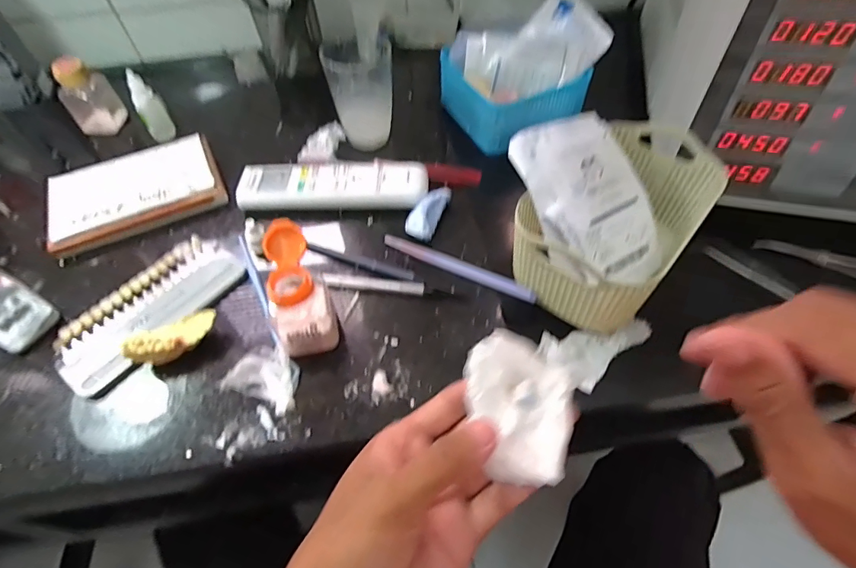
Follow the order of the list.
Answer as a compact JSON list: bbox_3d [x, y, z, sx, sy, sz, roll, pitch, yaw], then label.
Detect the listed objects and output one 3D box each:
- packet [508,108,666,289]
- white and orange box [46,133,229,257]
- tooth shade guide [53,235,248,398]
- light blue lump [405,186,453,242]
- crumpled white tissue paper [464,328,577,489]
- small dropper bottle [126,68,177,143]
[{"bbox_3d":[0.134,-0.068,0.361,0.105,0.017,0.145,-20,86,-22],"label":"packet"},{"bbox_3d":[-0.285,-0.094,0.435,0.155,0.029,0.099,-22,57,-13],"label":"white and orange box"},{"bbox_3d":[-0.226,0.020,0.363,0.069,0.016,0.145,31,62,22],"label":"tooth shade guide"},{"bbox_3d":[0.001,-0.066,0.405,0.024,0.021,0.067,20,58,16],"label":"light blue lump"},{"bbox_3d":[0.047,0.059,0.218,0.050,0.018,0.070,-4,55,-1],"label":"crumpled white tissue paper"},{"bbox_3d":[-0.300,-0.191,0.479,0.029,0.070,0.030,-29,59,-17],"label":"small dropper bottle"}]

